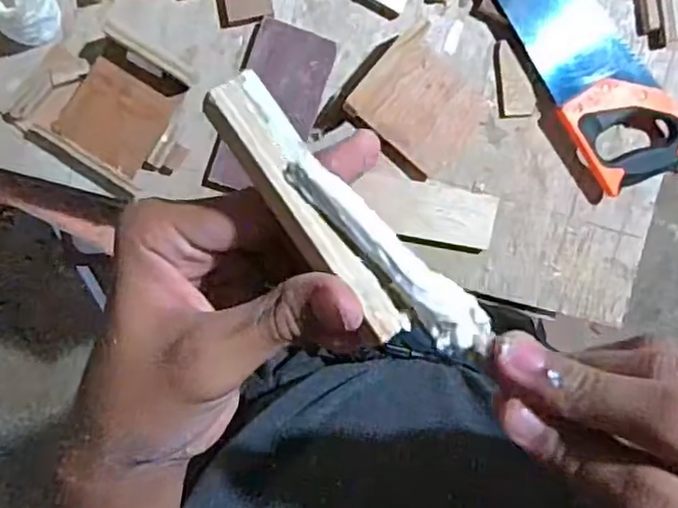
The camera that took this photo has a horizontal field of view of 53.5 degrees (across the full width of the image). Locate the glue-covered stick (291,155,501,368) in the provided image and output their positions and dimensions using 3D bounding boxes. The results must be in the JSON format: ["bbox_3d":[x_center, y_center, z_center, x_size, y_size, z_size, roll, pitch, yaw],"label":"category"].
[{"bbox_3d":[0.017,0.001,0.211,0.017,0.007,0.084,-45,91,2],"label":"glue-covered stick"}]

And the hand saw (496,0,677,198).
[{"bbox_3d":[0.222,-0.305,0.756,0.115,0.025,0.510,-33,94,0],"label":"hand saw"}]

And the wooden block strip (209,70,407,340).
[{"bbox_3d":[-0.009,-0.014,0.214,0.019,0.008,0.095,-34,91,2],"label":"wooden block strip"}]

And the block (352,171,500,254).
[{"bbox_3d":[0.101,-0.047,0.780,0.158,0.018,0.068,12,92,-3],"label":"block"}]

